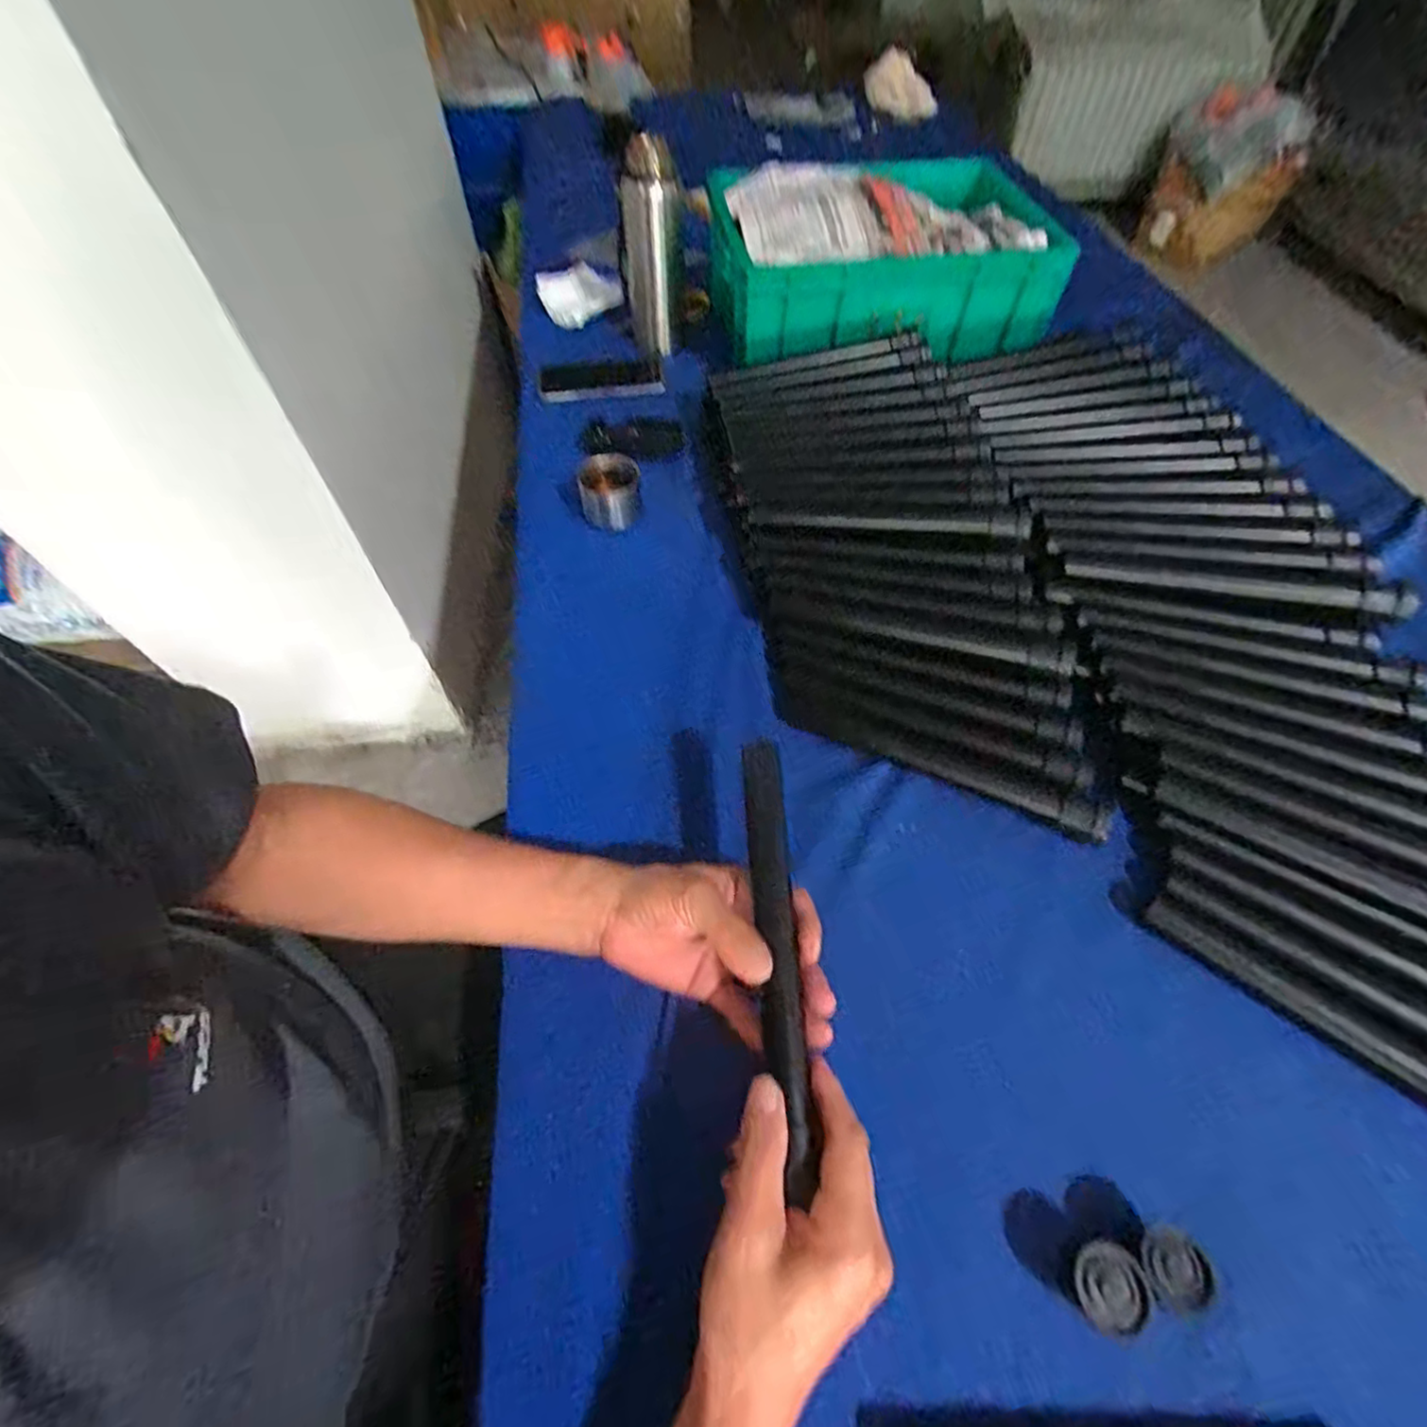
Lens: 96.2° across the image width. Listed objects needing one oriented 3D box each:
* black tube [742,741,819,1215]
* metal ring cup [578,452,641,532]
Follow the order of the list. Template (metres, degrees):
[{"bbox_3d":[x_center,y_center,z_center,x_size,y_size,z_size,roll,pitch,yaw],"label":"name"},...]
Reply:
[{"bbox_3d":[0.038,0.130,0.396,0.024,0.022,0.265,-2,52,-2],"label":"black tube"},{"bbox_3d":[-0.106,-0.229,0.663,0.060,0.044,0.069,-5,56,-4],"label":"metal ring cup"}]

